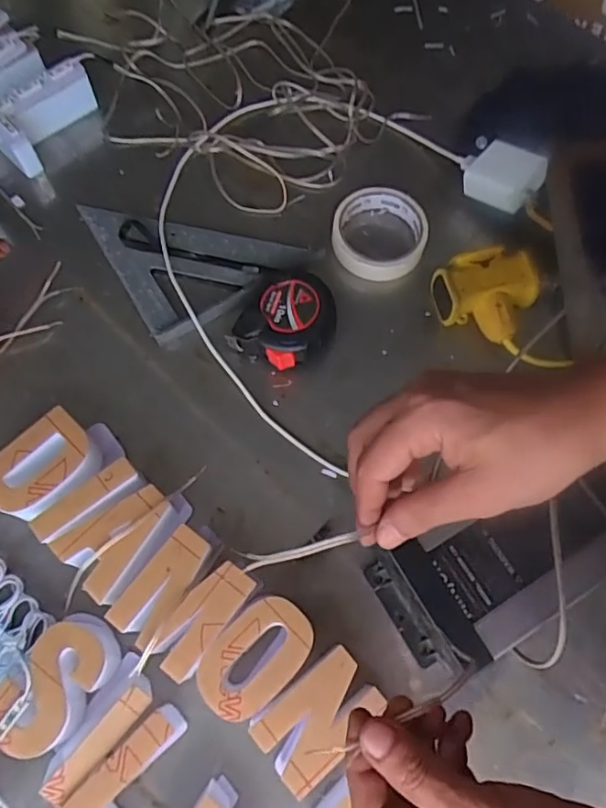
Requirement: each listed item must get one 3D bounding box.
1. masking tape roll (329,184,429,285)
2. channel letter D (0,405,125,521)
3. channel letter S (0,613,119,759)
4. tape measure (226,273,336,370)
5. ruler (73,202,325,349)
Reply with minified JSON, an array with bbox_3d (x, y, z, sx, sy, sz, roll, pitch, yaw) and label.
[{"bbox_3d":[0.073,-0.163,0.564,0.087,0.036,0.085,1,68,-3],"label":"masking tape roll"},{"bbox_3d":[-0.193,0.050,0.464,0.062,0.050,0.093,37,73,12],"label":"channel letter D"},{"bbox_3d":[-0.165,0.192,0.408,0.061,0.045,0.094,42,72,12],"label":"channel letter S"},{"bbox_3d":[-0.013,-0.074,0.519,0.076,0.036,0.087,33,72,11],"label":"tape measure"},{"bbox_3d":[-0.100,-0.159,0.565,0.170,0.023,0.174,-31,73,-12],"label":"ruler"}]

